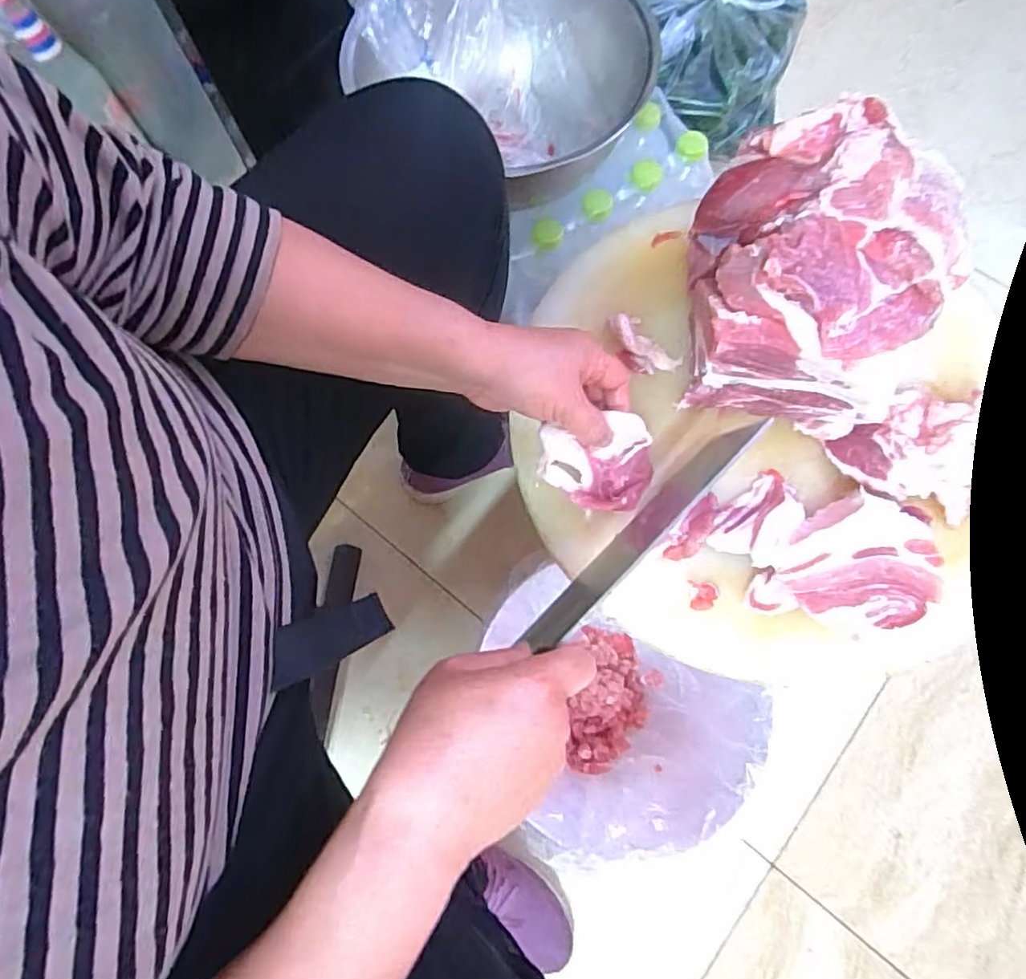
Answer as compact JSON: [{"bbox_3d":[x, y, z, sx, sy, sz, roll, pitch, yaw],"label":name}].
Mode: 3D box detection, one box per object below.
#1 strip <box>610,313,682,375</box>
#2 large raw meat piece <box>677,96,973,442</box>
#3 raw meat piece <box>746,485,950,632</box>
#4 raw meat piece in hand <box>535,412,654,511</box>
[{"bbox_3d":[0.104,-0.117,0.495,0.037,0.018,0.059,-39,75,-10],"label":"strip"},{"bbox_3d":[0.215,-0.163,0.445,0.161,0.115,0.203,6,72,4],"label":"large raw meat piece"},{"bbox_3d":[0.220,0.046,0.414,0.110,0.041,0.099,6,72,4],"label":"raw meat piece"},{"bbox_3d":[0.060,-0.016,0.434,0.082,0.049,0.057,-3,72,0],"label":"raw meat piece in hand"}]

